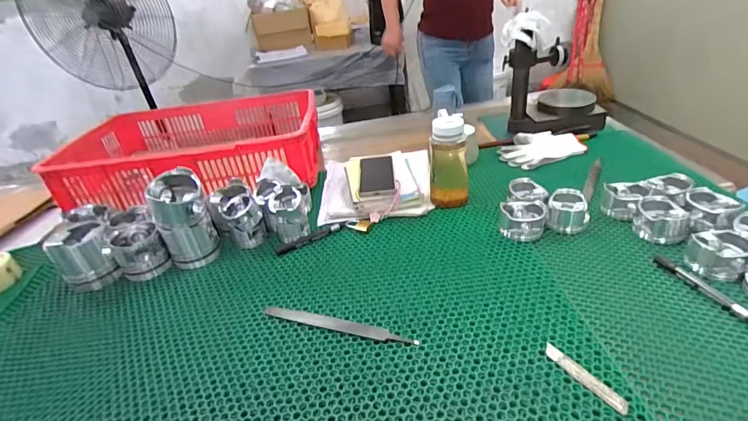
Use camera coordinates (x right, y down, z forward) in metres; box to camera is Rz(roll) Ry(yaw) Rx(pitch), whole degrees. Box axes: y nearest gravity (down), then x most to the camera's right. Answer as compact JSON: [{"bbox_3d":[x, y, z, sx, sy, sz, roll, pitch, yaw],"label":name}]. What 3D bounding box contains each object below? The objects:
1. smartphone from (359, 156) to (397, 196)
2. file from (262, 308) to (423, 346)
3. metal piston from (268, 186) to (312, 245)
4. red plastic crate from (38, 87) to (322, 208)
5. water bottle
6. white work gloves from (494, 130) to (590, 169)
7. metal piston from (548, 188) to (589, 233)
[{"bbox_3d":[0.007,-0.079,0.852,0.073,0.007,0.155,-3,34,1],"label":"smartphone"},{"bbox_3d":[-0.056,0.165,0.577,0.241,0.004,0.021,6,34,22],"label":"file"},{"bbox_3d":[-0.163,0.008,0.766,0.066,0.090,0.068,-13,32,-8],"label":"metal piston"},{"bbox_3d":[-0.440,-0.170,1.022,0.564,0.122,0.464,-11,32,-6],"label":"red plastic crate"},{"bbox_3d":[0.149,-0.098,0.789,0.072,0.181,0.066,-3,32,8],"label":"water bottle"},{"bbox_3d":[0.400,-0.156,0.974,0.194,0.023,0.133,-19,33,-18],"label":"white work gloves"},{"bbox_3d":[0.351,0.000,0.716,0.067,0.050,0.065,5,34,21],"label":"metal piston"}]

